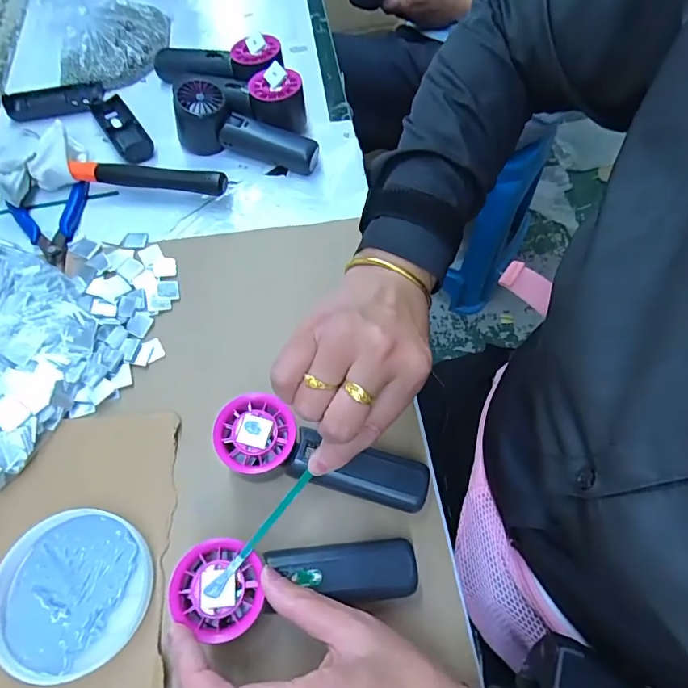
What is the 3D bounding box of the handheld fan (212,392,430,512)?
[{"bbox_3d":[-0.015,0.082,0.348,0.152,0.056,0.056,9,64,1],"label":"handheld fan"}]

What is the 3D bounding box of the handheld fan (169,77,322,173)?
[{"bbox_3d":[-0.107,-0.234,0.501,0.163,0.054,0.055,14,64,4],"label":"handheld fan"}]

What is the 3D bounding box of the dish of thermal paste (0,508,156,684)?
[{"bbox_3d":[-0.186,0.168,0.317,0.101,0.017,0.096,1,64,-3],"label":"dish of thermal paste"}]

